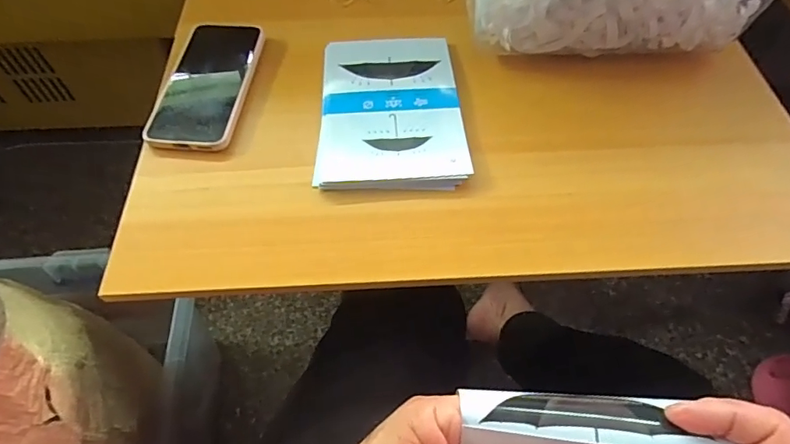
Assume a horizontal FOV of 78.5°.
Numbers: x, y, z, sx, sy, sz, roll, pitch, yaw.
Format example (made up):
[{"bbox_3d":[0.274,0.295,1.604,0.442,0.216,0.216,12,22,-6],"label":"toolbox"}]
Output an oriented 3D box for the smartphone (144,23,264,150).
[{"bbox_3d":[-0.177,-0.134,0.460,0.079,0.009,0.166,3,58,2],"label":"smartphone"}]

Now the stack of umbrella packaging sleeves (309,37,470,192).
[{"bbox_3d":[-0.004,-0.107,0.446,0.125,0.015,0.181,-1,58,-1],"label":"stack of umbrella packaging sleeves"}]

